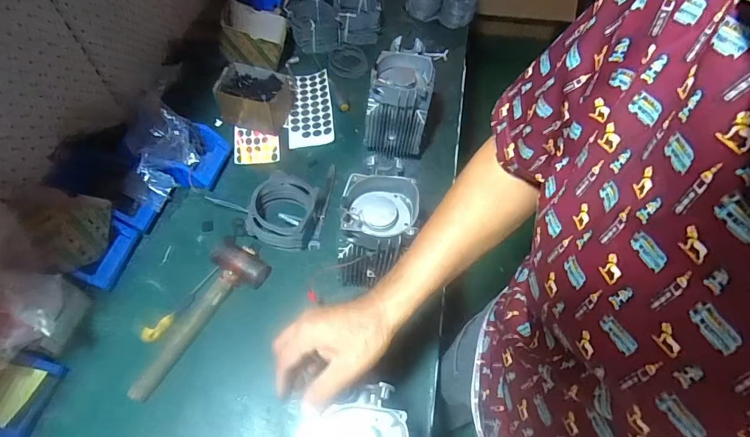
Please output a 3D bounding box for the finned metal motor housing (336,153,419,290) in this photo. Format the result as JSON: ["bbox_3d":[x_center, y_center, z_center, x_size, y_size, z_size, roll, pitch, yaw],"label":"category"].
[{"bbox_3d":[0.004,0.025,0.671,0.116,0.194,0.148,6,56,0],"label":"finned metal motor housing"}]

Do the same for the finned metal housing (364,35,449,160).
[{"bbox_3d":[0.057,-0.239,0.842,0.122,0.199,0.134,18,57,8],"label":"finned metal housing"}]

